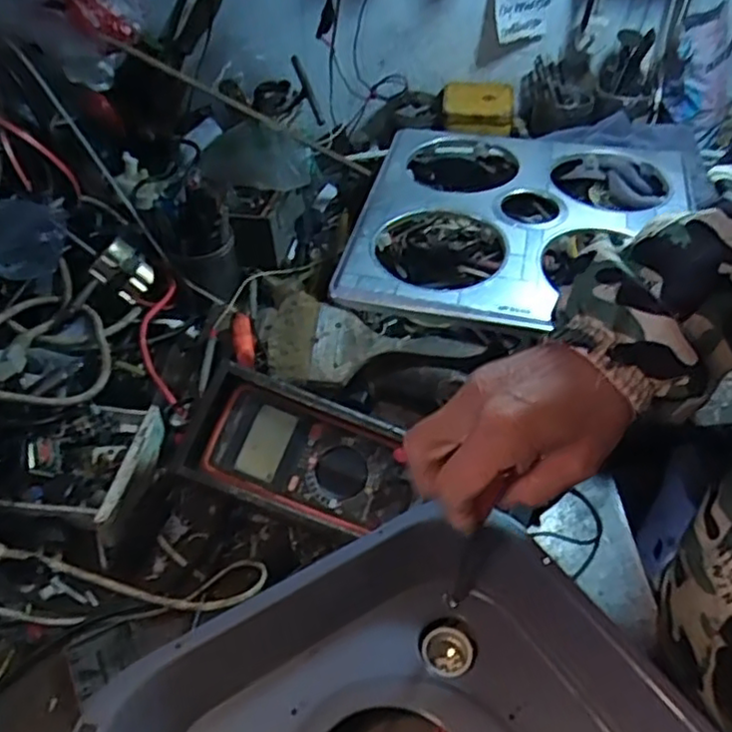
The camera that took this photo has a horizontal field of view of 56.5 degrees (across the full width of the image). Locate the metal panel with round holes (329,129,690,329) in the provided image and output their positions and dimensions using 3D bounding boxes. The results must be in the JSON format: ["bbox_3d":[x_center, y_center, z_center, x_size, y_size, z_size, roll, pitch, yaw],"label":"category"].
[{"bbox_3d":[0.172,-0.183,0.776,0.346,0.033,0.421,11,44,12],"label":"metal panel with round holes"}]

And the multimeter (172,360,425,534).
[{"bbox_3d":[-0.053,0.076,0.579,0.191,0.042,0.102,23,76,2],"label":"multimeter"}]

